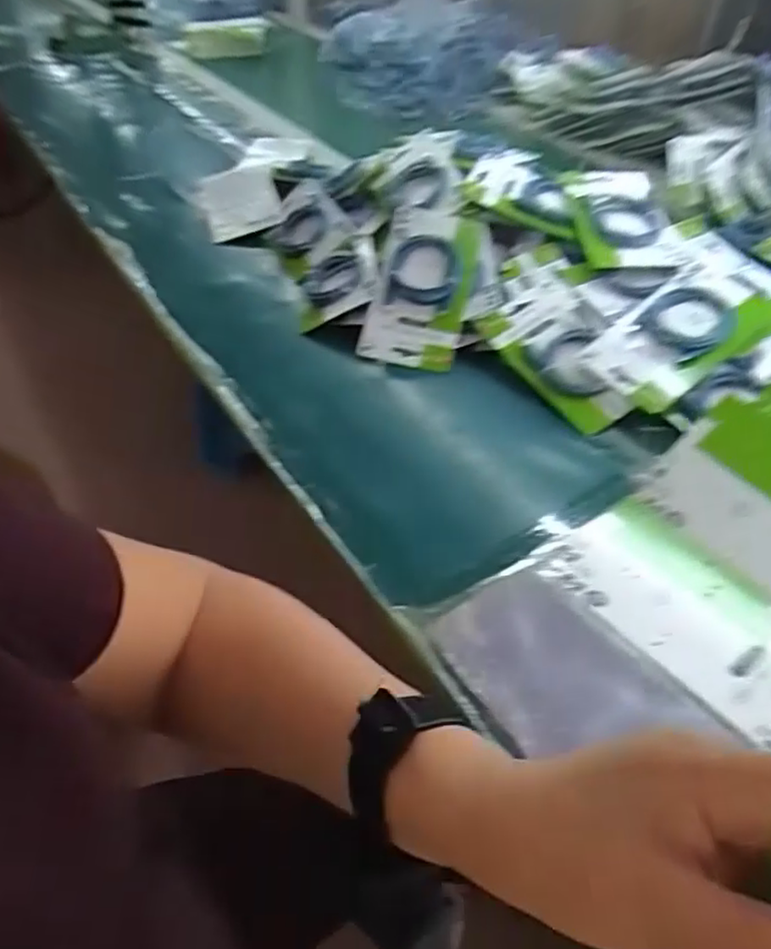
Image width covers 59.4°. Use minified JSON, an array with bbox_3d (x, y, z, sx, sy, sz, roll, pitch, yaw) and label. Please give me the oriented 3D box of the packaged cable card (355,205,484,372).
[{"bbox_3d":[0.038,-0.207,0.742,0.103,0.027,0.183,11,83,17],"label":"packaged cable card"}]

